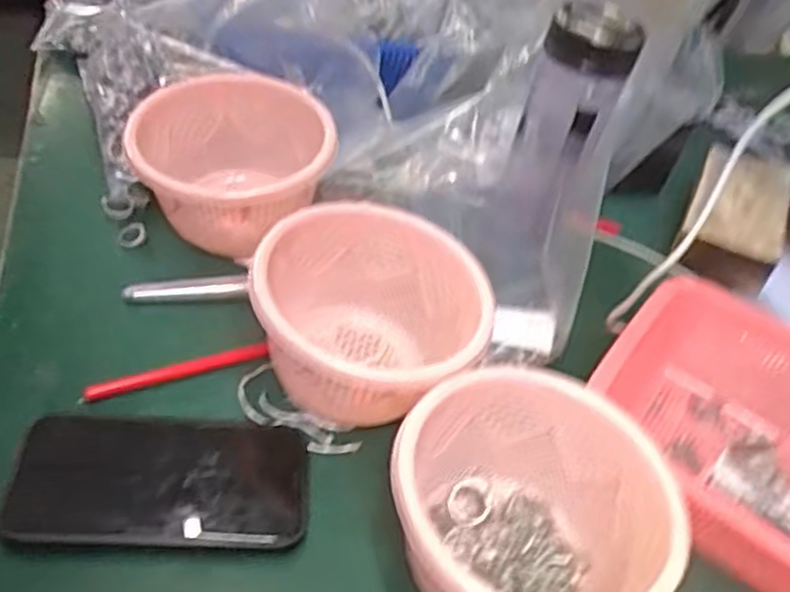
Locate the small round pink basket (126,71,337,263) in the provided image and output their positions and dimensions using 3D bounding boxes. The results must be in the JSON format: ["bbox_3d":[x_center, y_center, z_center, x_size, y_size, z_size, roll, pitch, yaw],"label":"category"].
[{"bbox_3d":[-0.122,-0.092,0.547,0.139,0.098,0.139,7,44,-7],"label":"small round pink basket"}]

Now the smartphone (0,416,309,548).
[{"bbox_3d":[-0.128,0.102,0.407,0.155,0.008,0.078,7,44,-14],"label":"smartphone"}]

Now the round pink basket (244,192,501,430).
[{"bbox_3d":[-0.021,0.026,0.470,0.141,0.101,0.146,8,42,-7],"label":"round pink basket"}]

